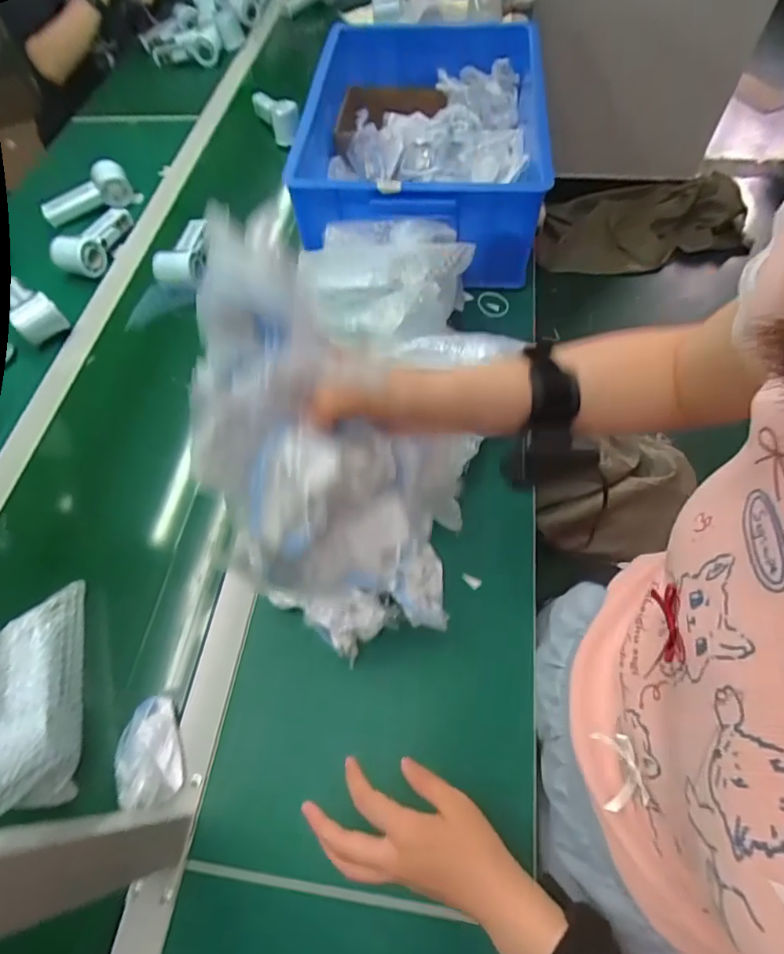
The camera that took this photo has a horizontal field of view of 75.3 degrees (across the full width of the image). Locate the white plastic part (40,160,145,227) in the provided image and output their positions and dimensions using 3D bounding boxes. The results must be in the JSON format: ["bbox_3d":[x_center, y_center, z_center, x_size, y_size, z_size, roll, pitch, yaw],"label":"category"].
[{"bbox_3d":[-0.525,-0.493,0.877,0.165,0.063,0.053,-14,61,-5],"label":"white plastic part"}]

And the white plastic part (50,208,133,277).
[{"bbox_3d":[-0.483,-0.387,0.815,0.074,0.046,0.153,5,61,5],"label":"white plastic part"}]

